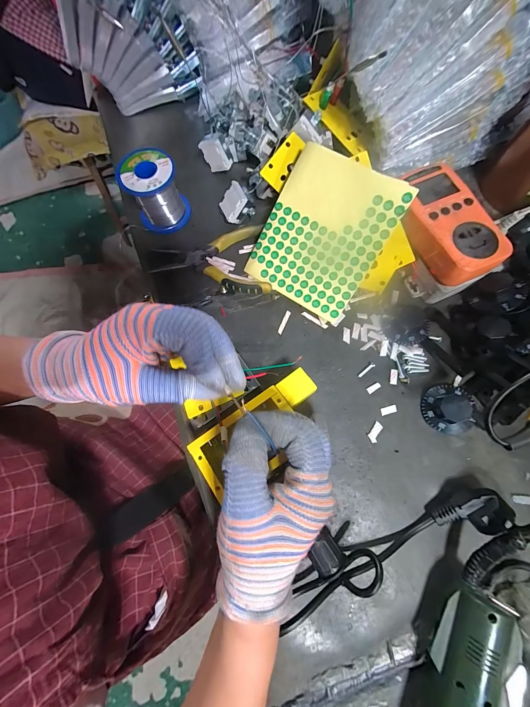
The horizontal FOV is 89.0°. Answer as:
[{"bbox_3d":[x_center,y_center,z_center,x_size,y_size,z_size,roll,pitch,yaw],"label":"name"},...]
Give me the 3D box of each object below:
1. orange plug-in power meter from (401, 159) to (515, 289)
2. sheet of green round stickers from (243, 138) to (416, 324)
[{"bbox_3d":[0.183,-0.134,0.284,0.074,0.034,0.127,-21,75,-4],"label":"orange plug-in power meter"},{"bbox_3d":[0.064,-0.132,0.301,0.130,0.009,0.149,33,106,11],"label":"sheet of green round stickers"}]

